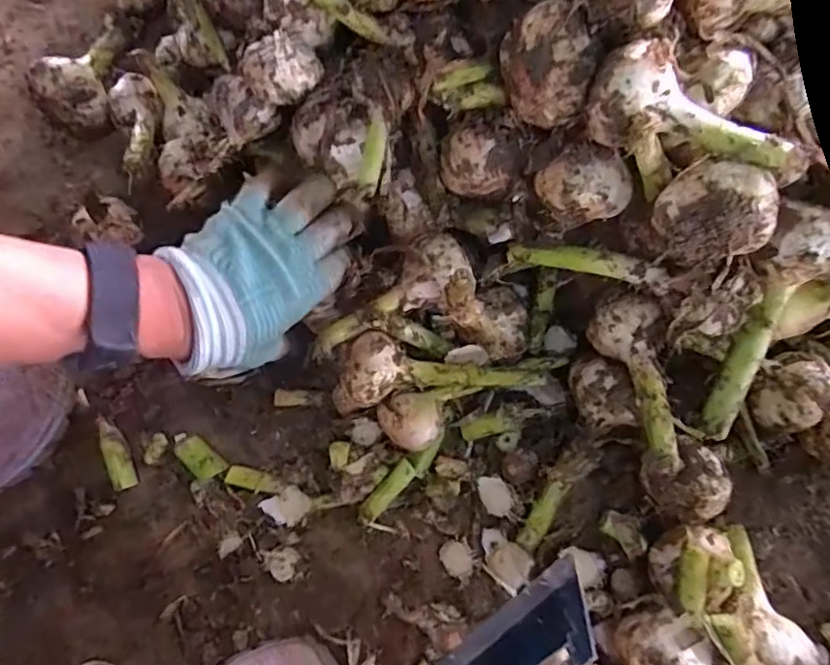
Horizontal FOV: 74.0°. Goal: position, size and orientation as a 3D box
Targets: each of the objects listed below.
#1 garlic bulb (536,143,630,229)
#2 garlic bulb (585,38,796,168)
[{"bbox_3d":[0.098,-0.084,0.318,0.046,0.033,0.036,-15,76,-4],"label":"garlic bulb"},{"bbox_3d":[0.130,-0.099,0.268,0.094,0.033,0.039,38,78,9],"label":"garlic bulb"}]

